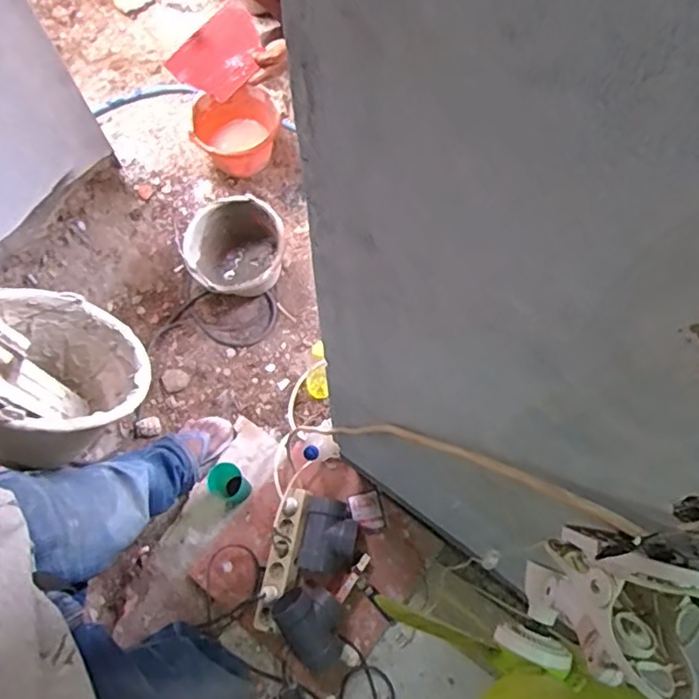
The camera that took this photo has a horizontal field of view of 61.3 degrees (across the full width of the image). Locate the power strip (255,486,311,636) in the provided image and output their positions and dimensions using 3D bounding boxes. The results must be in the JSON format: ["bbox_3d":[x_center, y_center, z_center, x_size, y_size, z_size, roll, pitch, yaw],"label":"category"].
[{"bbox_3d":[-0.139,0.432,1.220,0.065,0.040,0.283,9,74,4],"label":"power strip"}]

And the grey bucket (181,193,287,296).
[{"bbox_3d":[-0.273,-0.225,1.449,0.231,0.185,0.222,0,74,2],"label":"grey bucket"}]

